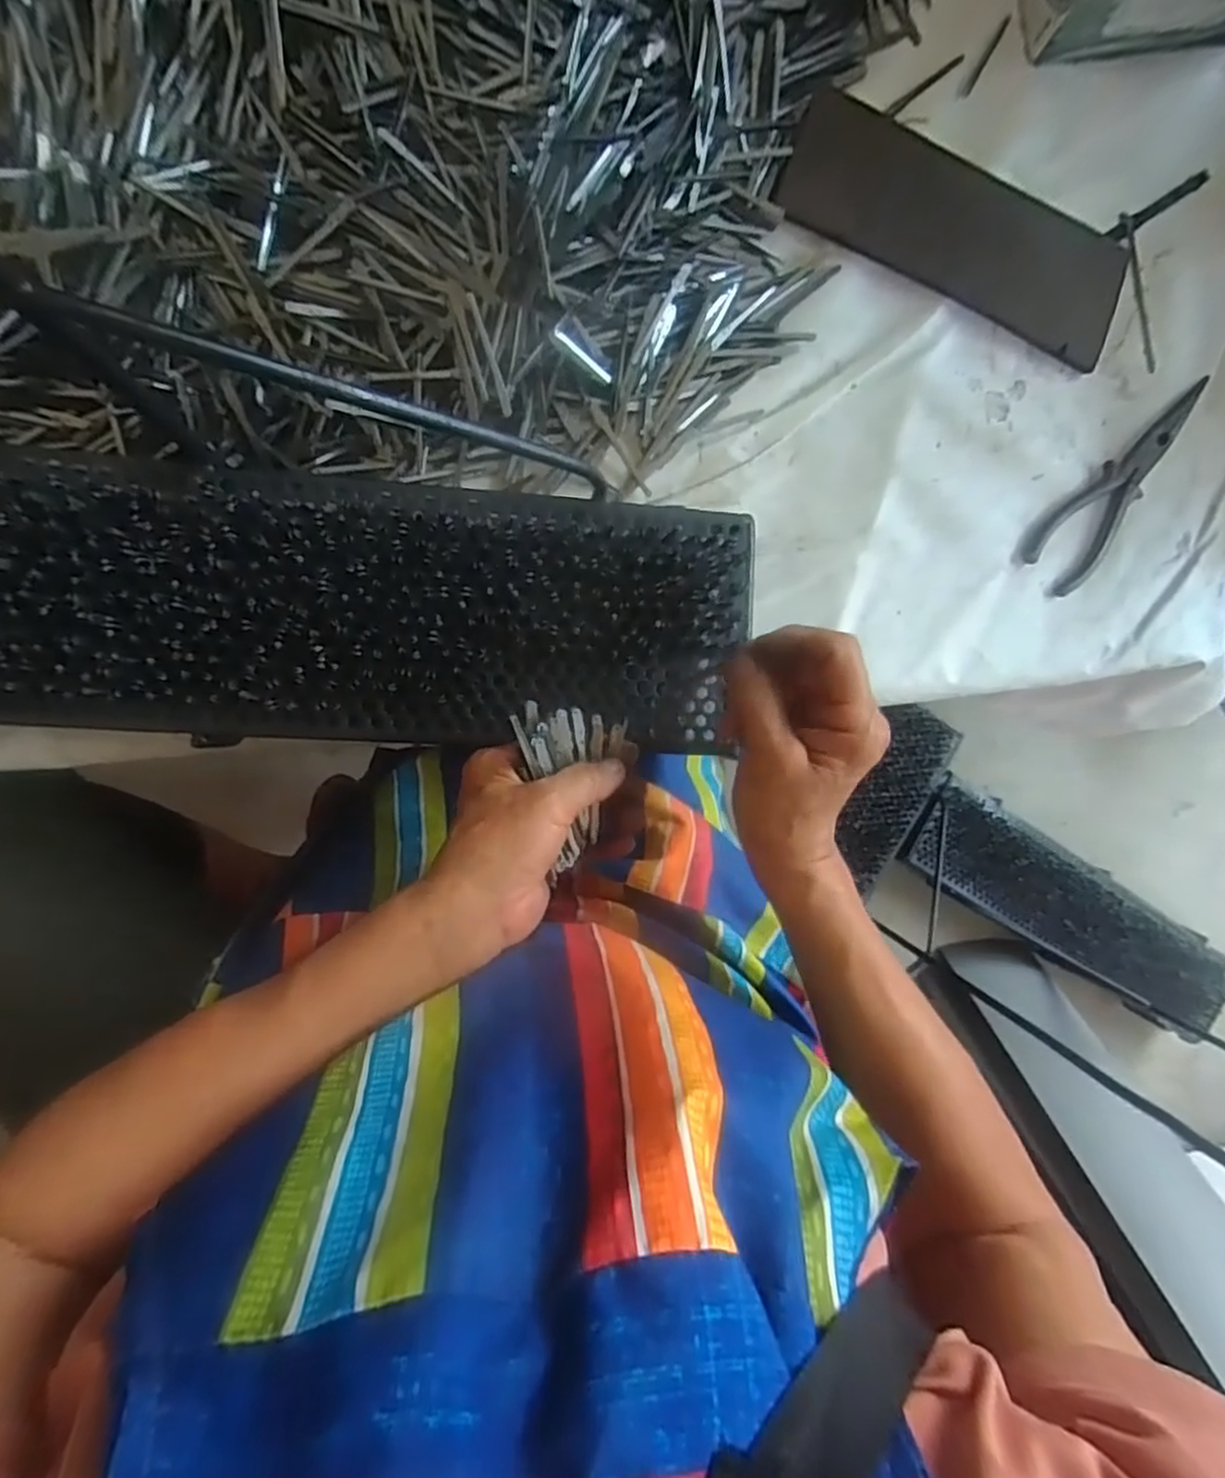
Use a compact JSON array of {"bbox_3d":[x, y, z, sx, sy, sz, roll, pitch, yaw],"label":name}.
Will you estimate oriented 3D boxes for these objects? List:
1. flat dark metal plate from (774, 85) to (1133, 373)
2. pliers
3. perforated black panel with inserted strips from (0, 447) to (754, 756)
[{"bbox_3d":[0.240,-0.352,0.495,0.252,0.011,0.094,20,93,-7],"label":"flat dark metal plate"},{"bbox_3d":[0.381,-0.186,0.527,0.054,0.007,0.190,45,87,-9],"label":"pliers"},{"bbox_3d":[-0.210,-0.073,0.376,0.570,0.025,0.142,2,94,-10],"label":"perforated black panel with inserted strips"}]

